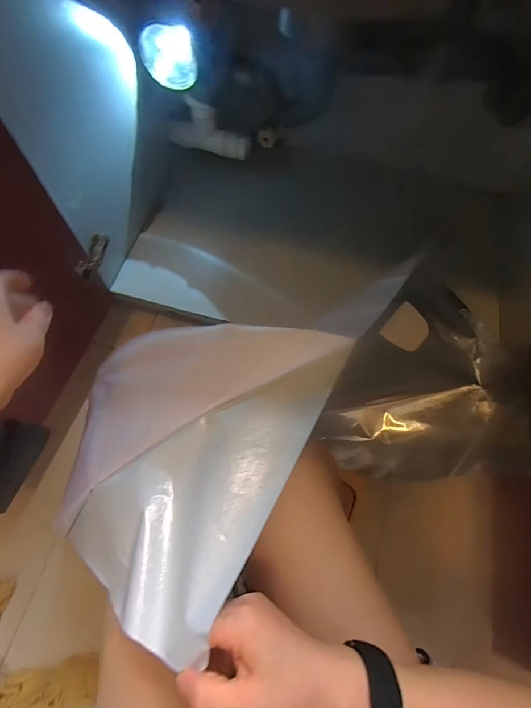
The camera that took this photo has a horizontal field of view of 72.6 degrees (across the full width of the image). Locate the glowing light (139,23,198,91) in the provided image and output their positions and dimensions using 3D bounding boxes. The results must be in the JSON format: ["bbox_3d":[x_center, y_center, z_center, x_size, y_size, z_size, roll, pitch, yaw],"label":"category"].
[{"bbox_3d":[-0.169,-0.521,0.637,0.096,0.082,0.030,4,67,-1],"label":"glowing light"}]

